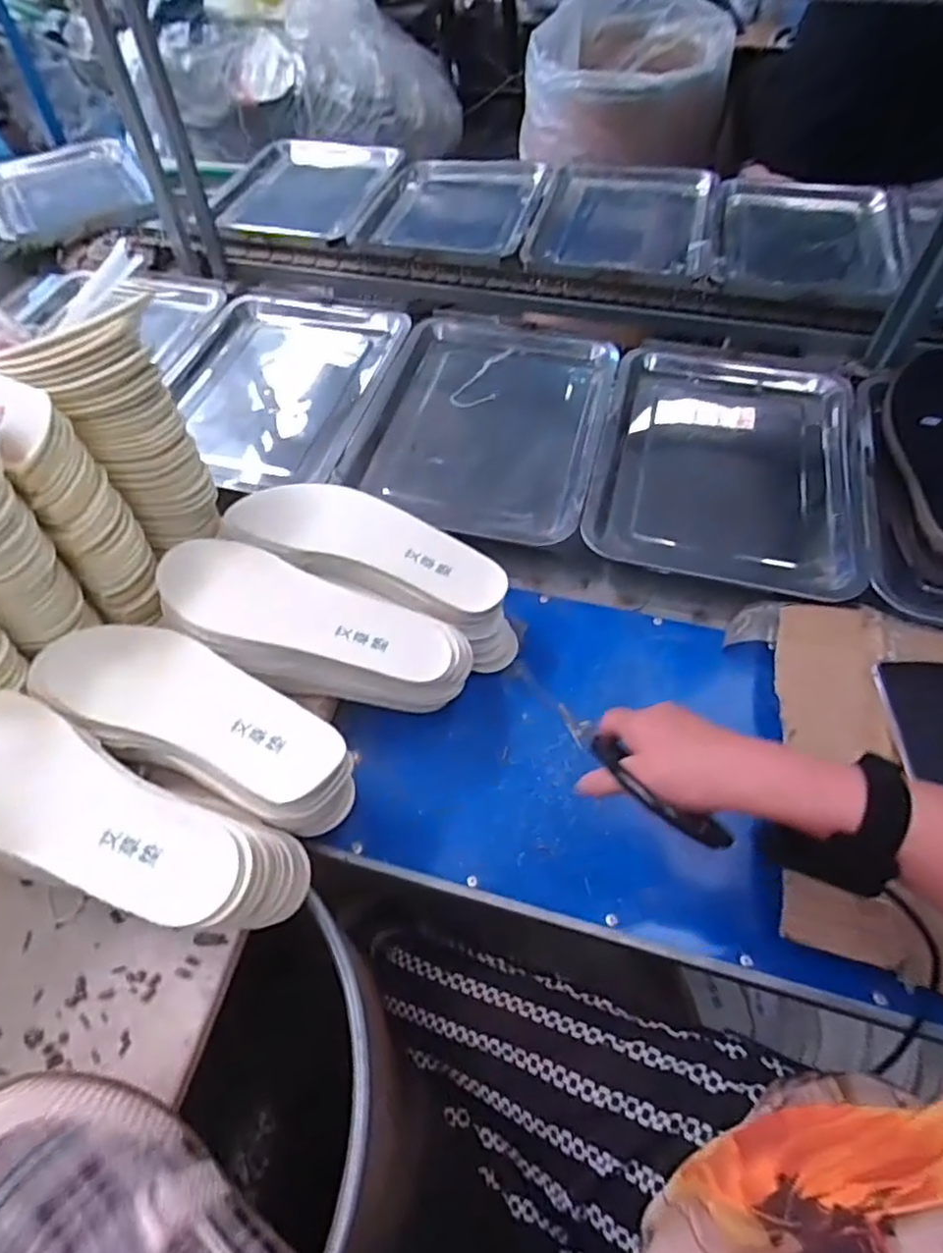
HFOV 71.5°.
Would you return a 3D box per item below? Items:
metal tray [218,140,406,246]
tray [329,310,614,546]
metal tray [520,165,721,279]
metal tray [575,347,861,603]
[{"bbox_3d":[-0.273,-0.748,1.119,0.255,0.033,0.373,7,55,5],"label":"metal tray"},{"bbox_3d":[0.016,-0.245,0.760,0.272,0.020,0.351,12,56,8],"label":"tray"},{"bbox_3d":[0.246,-0.657,1.050,0.277,0.026,0.408,12,56,9],"label":"metal tray"},{"bbox_3d":[0.278,-0.180,0.729,0.268,0.054,0.364,14,56,10],"label":"metal tray"}]

